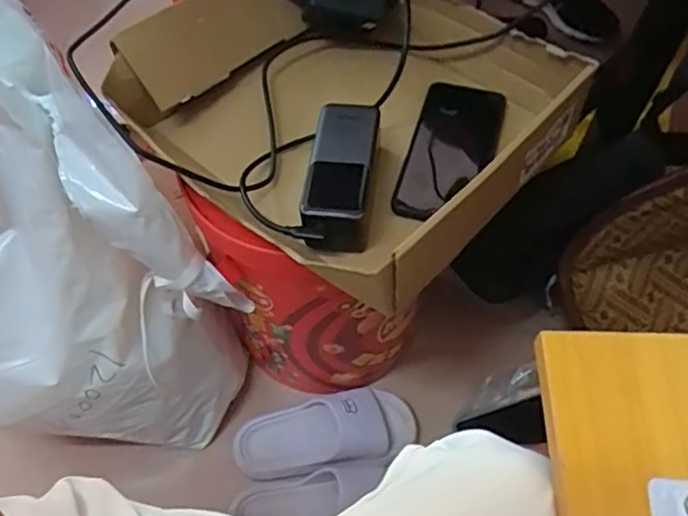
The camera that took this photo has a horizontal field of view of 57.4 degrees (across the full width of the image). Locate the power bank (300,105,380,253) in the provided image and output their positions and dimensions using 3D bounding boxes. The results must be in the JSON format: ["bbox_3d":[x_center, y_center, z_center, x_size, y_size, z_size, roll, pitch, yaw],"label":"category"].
[{"bbox_3d":[-0.002,-0.070,0.534,0.058,0.044,0.138,5,59,5],"label":"power bank"}]

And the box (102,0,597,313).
[{"bbox_3d":[-0.002,-0.138,0.597,0.349,0.123,0.326,36,66,22],"label":"box"}]

